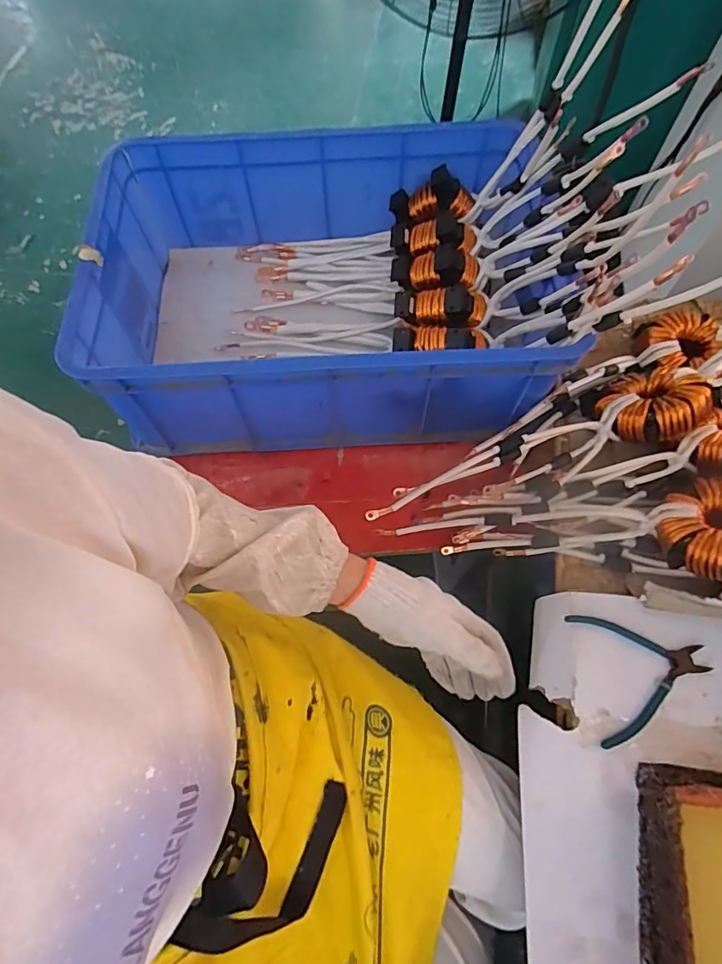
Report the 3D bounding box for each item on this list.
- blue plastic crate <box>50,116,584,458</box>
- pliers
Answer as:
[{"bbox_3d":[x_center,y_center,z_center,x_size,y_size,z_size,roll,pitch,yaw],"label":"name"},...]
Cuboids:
[{"bbox_3d":[-0.060,-0.277,0.717,0.592,0.190,0.417,-2,66,-1],"label":"blue plastic crate"},{"bbox_3d":[0.298,0.197,0.525,0.133,0.011,0.124,-9,66,-3],"label":"pliers"}]

